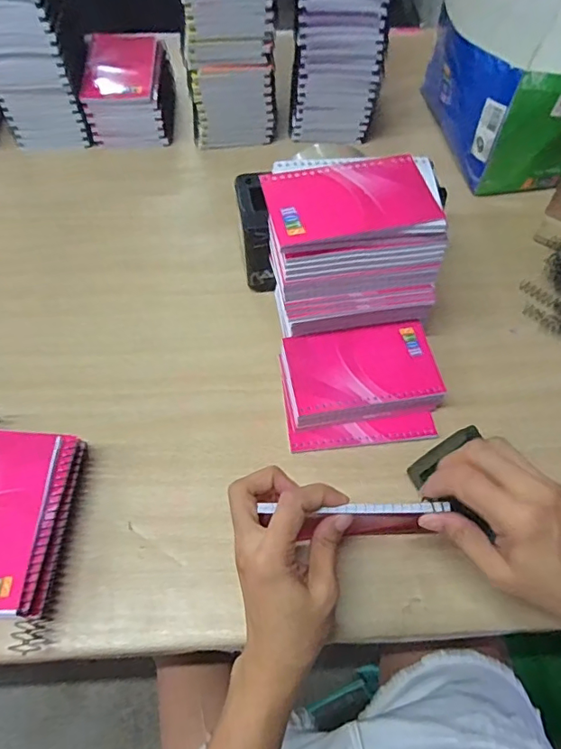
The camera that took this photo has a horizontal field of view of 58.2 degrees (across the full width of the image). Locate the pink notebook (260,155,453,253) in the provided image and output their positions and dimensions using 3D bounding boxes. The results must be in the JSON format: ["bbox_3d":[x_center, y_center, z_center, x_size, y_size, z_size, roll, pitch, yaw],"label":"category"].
[{"bbox_3d":[0.055,-0.140,0.402,0.129,0.009,0.084,-8,62,-4],"label":"pink notebook"}]

